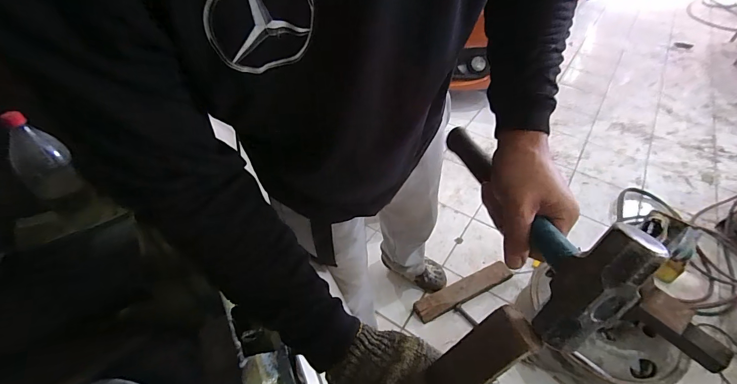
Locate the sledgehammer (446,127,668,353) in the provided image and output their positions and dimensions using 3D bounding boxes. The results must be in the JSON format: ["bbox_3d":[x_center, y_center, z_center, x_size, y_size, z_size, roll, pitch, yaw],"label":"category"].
[{"bbox_3d":[0.145,0.006,0.380,0.048,0.099,0.306,-1,28,-8],"label":"sledgehammer"}]

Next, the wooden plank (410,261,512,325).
[{"bbox_3d":[0.348,0.354,1.299,0.404,0.042,0.081,-24,67,-12],"label":"wooden plank"}]

